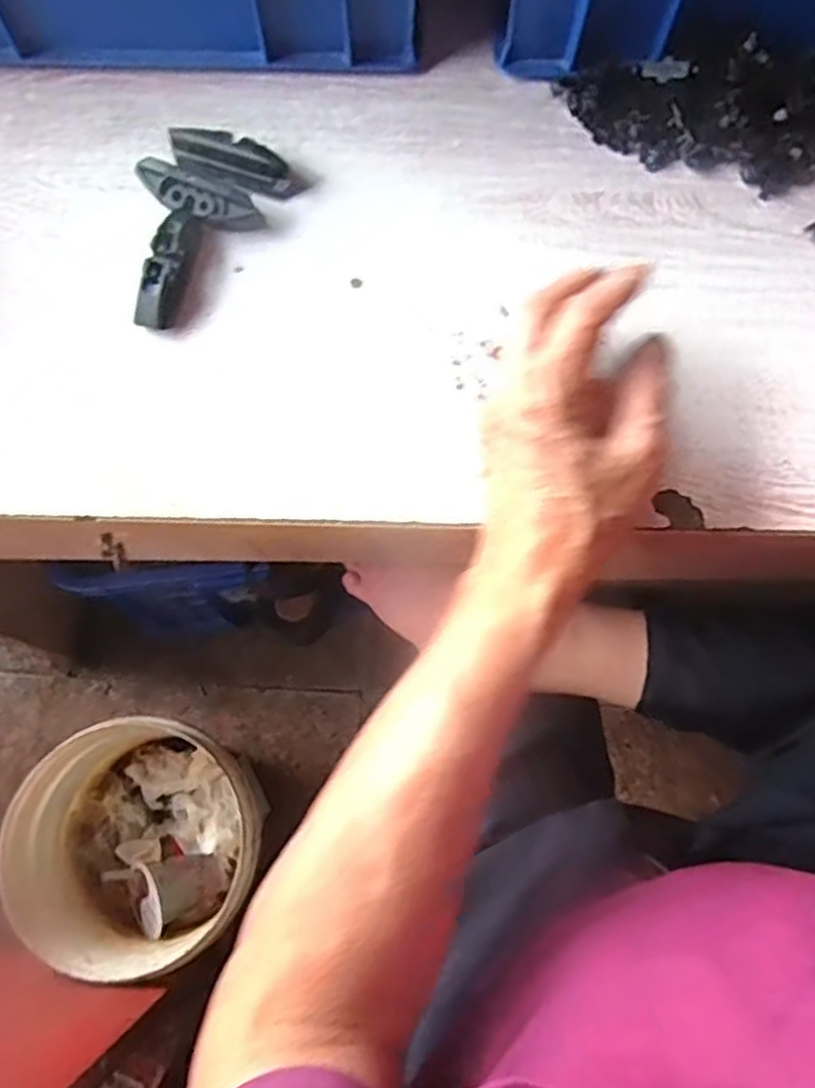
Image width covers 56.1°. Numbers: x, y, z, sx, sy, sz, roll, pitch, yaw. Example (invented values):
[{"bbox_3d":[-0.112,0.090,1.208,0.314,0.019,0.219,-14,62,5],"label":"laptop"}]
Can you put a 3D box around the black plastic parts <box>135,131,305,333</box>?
[{"bbox_3d":[-0.123,-0.178,0.416,0.066,0.021,0.118,34,77,9],"label":"black plastic parts"}]

